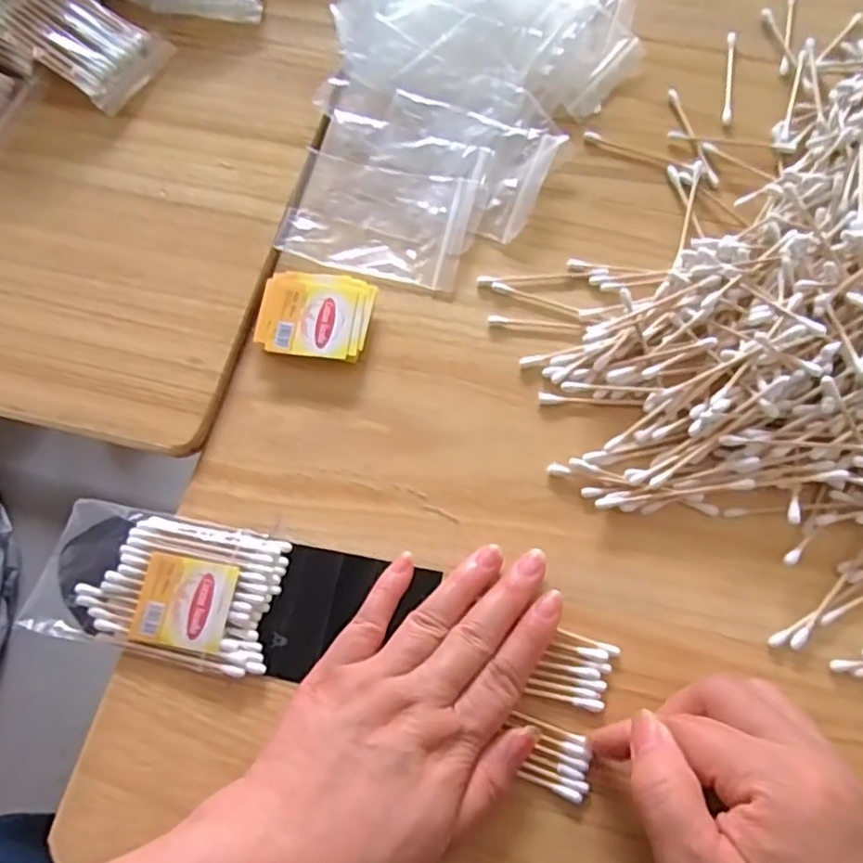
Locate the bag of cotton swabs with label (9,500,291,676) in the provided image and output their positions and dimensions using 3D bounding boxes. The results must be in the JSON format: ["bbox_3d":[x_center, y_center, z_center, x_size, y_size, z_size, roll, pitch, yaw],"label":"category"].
[{"bbox_3d":[-0.128,0.070,0.312,0.113,0.008,0.063,11,71,4],"label":"bag of cotton swabs with label"}]

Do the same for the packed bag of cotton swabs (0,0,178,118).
[{"bbox_3d":[-0.207,-0.236,0.400,0.082,0.011,0.062,34,66,-7],"label":"packed bag of cotton swabs"}]

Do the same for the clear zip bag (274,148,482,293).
[{"bbox_3d":[-0.028,-0.119,0.378,0.098,0.008,0.068,15,75,7],"label":"clear zip bag"}]

